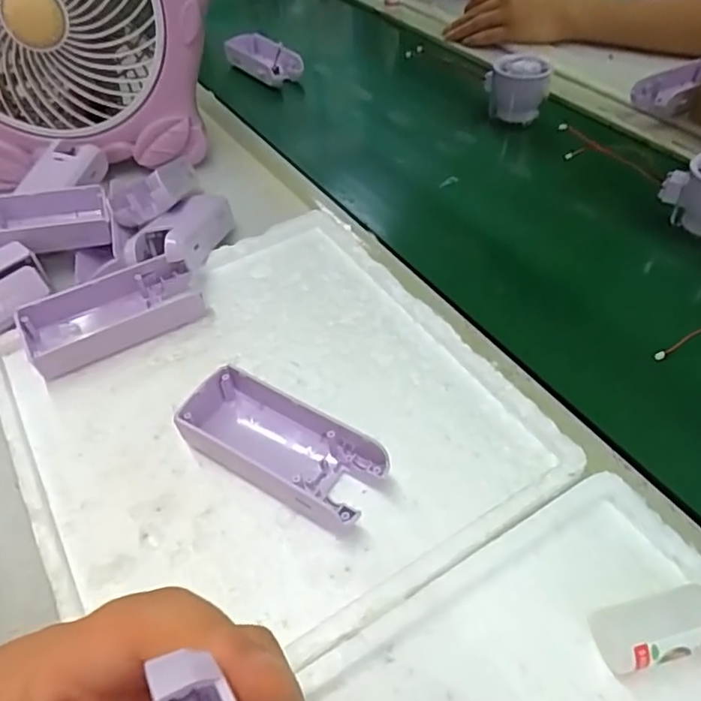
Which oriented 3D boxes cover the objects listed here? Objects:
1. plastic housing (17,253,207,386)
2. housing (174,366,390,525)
[{"bbox_3d":[-0.151,-0.022,0.381,0.106,0.031,0.045,-25,52,-19],"label":"plastic housing"},{"bbox_3d":[-0.037,0.051,0.311,0.105,0.029,0.050,28,54,24],"label":"housing"}]

